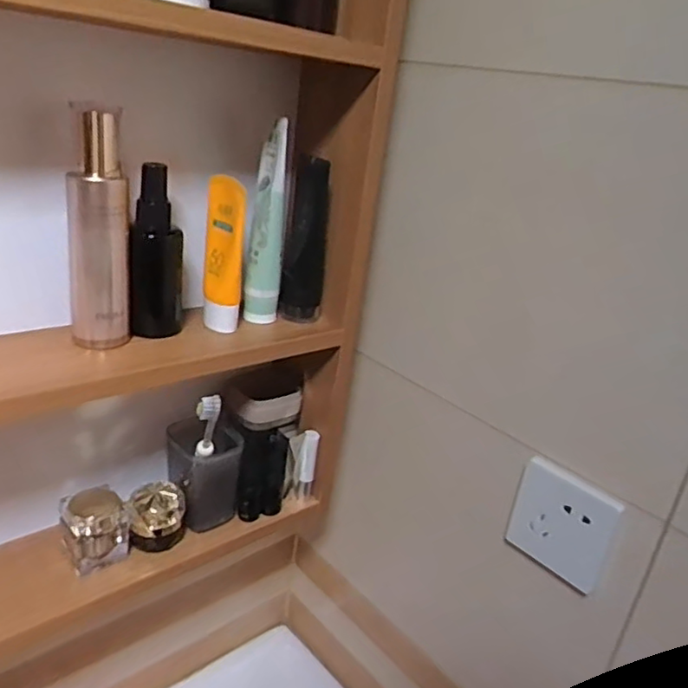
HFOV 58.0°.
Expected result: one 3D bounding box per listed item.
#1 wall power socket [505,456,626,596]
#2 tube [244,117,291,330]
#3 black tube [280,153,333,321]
[{"bbox_3d":[0.182,0.152,0.525,0.007,0.093,0.087,-10,29,-37],"label":"wall power socket"},{"bbox_3d":[-0.067,-0.102,0.538,0.031,0.169,0.039,6,23,-6],"label":"tube"},{"bbox_3d":[-0.034,-0.093,0.564,0.037,0.145,0.029,6,23,-6],"label":"black tube"}]

